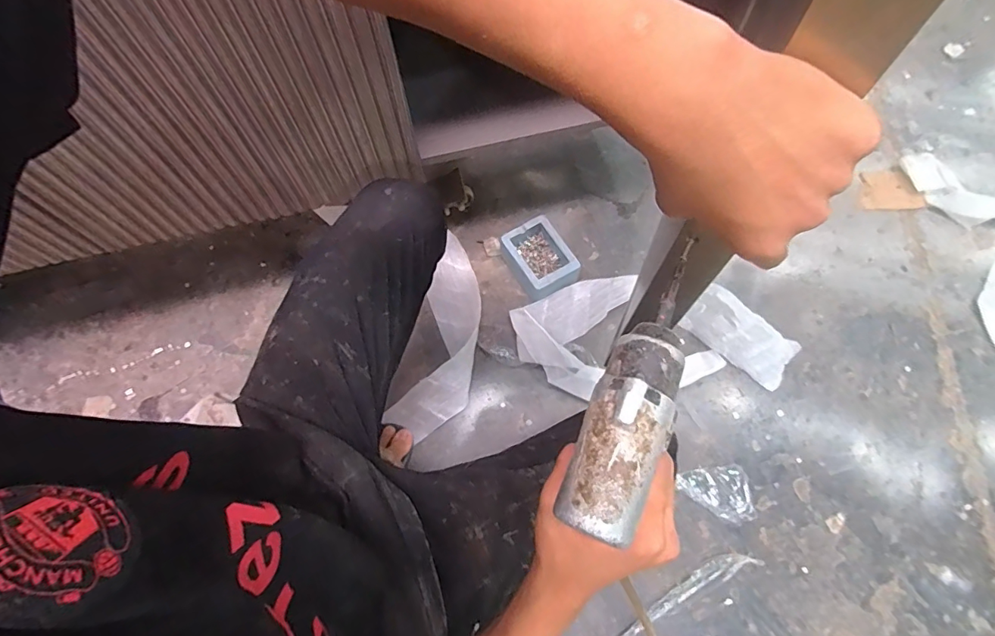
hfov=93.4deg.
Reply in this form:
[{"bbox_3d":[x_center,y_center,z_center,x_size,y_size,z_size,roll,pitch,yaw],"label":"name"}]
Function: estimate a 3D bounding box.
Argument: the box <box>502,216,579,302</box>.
[{"bbox_3d":[0.079,-0.107,0.898,0.110,0.067,0.140,-28,69,-10],"label":"box"}]

